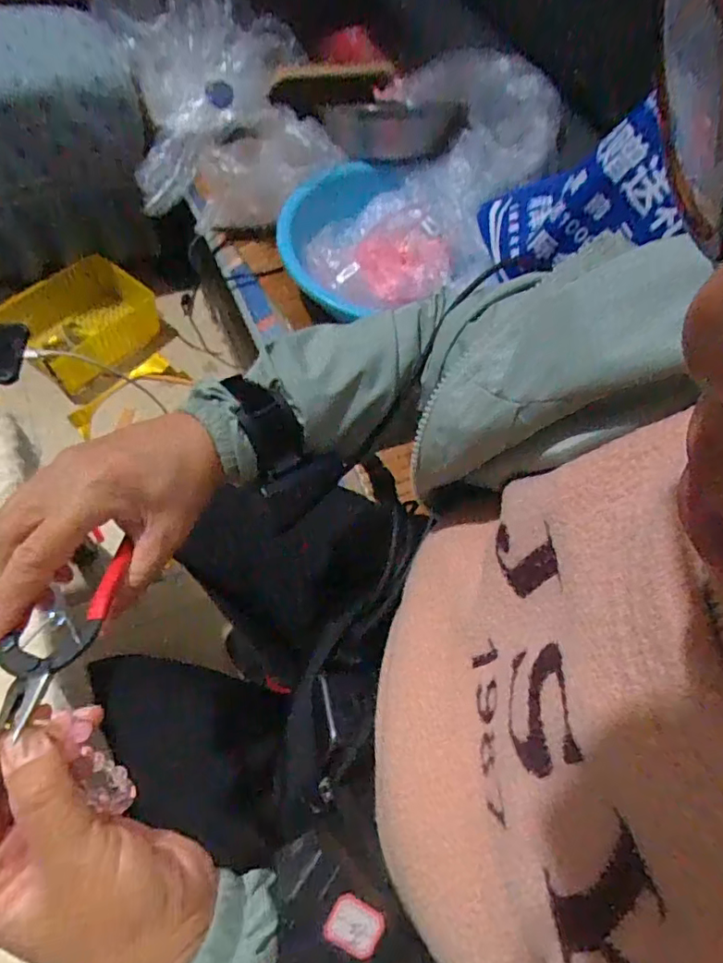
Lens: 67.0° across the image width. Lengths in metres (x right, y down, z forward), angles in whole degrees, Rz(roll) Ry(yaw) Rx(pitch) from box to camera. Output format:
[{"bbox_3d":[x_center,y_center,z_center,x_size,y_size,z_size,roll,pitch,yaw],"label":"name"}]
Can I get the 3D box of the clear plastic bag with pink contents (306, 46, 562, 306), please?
[{"bbox_3d":[0.112,-0.453,0.863,0.231,0.139,0.464,37,81,15],"label":"clear plastic bag with pink contents"}]

